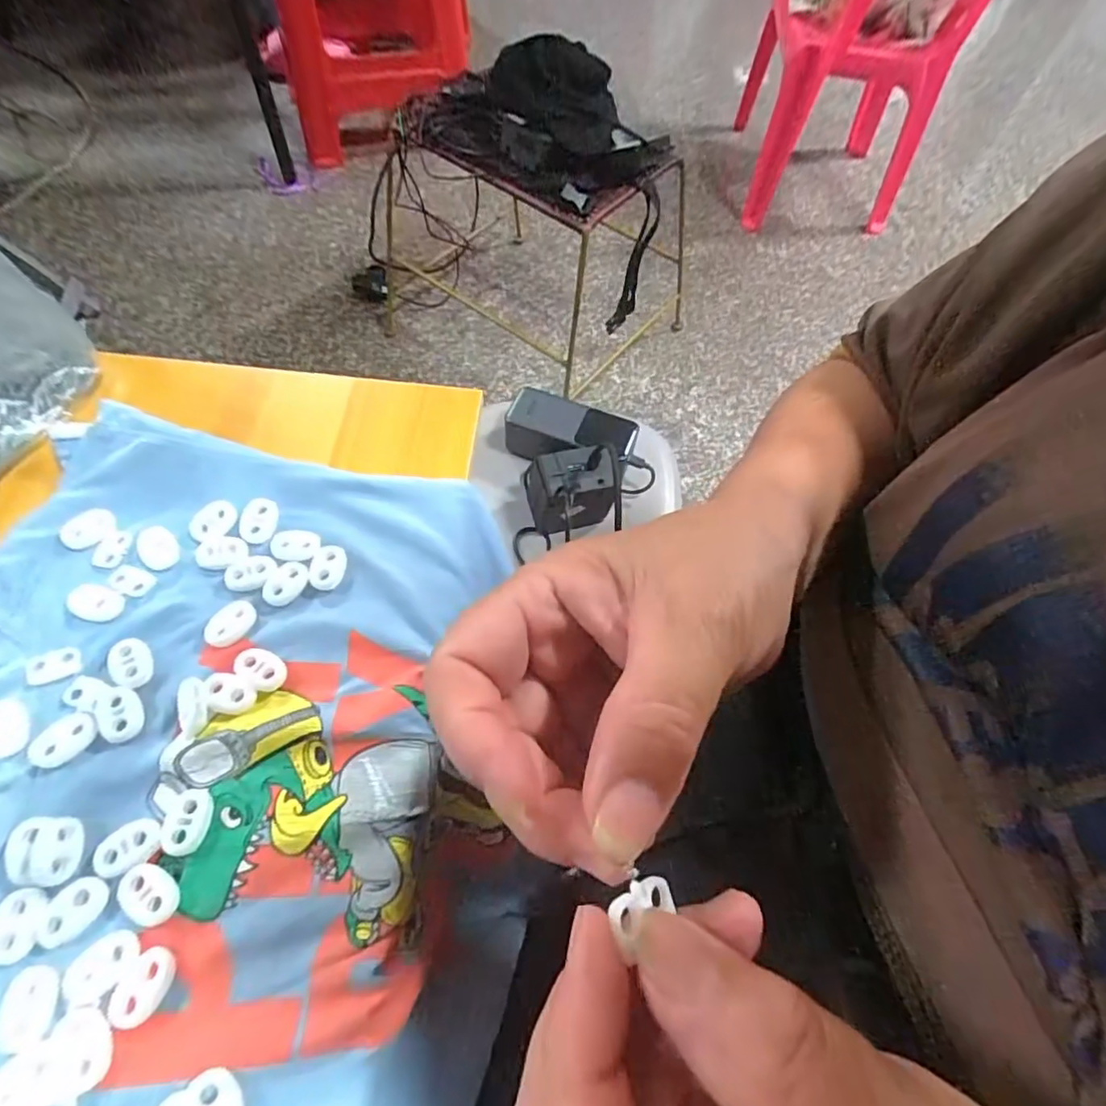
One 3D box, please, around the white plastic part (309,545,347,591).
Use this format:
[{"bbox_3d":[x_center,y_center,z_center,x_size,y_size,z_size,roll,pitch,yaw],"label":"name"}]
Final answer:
[{"bbox_3d":[-0.106,0.007,0.271,0.016,0.004,0.022,3,62,-3],"label":"white plastic part"}]

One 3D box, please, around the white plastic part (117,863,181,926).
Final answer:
[{"bbox_3d":[-0.145,0.122,0.204,0.022,0.004,0.016,36,65,14],"label":"white plastic part"}]

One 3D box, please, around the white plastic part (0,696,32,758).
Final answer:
[{"bbox_3d":[-0.220,0.069,0.229,0.019,0.004,0.025,-20,65,-14],"label":"white plastic part"}]

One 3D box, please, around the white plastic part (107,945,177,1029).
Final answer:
[{"bbox_3d":[-0.137,0.145,0.192,0.015,0.004,0.021,24,63,8],"label":"white plastic part"}]

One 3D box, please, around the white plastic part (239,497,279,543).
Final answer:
[{"bbox_3d":[-0.143,-0.016,0.280,0.017,0.005,0.023,-5,62,-7],"label":"white plastic part"}]

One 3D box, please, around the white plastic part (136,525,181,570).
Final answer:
[{"bbox_3d":[-0.186,-0.003,0.270,0.017,0.004,0.022,-25,67,-16],"label":"white plastic part"}]

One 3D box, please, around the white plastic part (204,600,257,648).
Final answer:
[{"bbox_3d":[-0.143,0.031,0.255,0.016,0.005,0.023,32,64,12],"label":"white plastic part"}]

